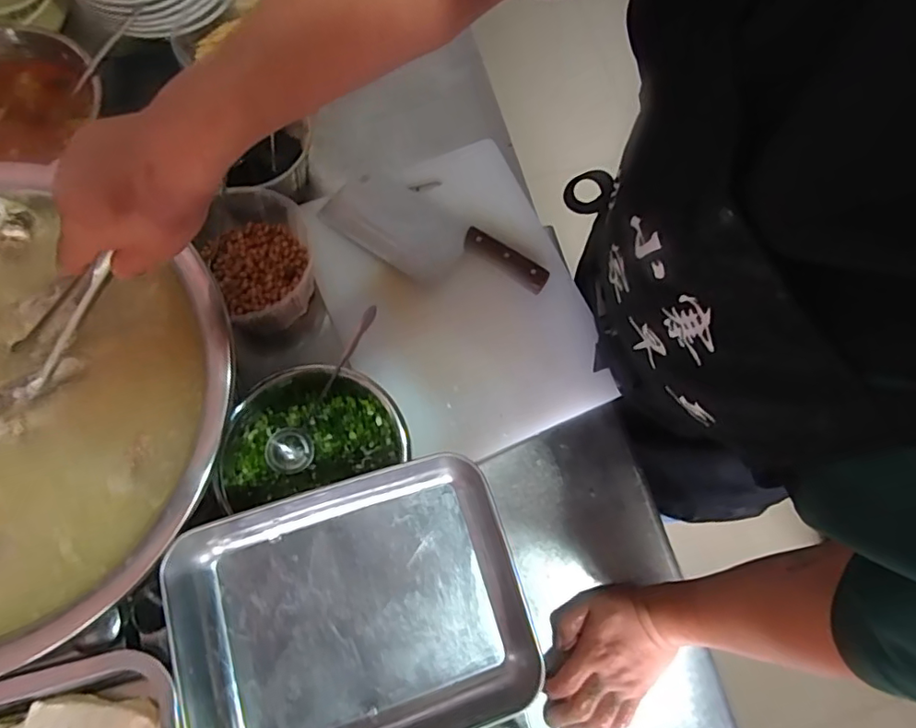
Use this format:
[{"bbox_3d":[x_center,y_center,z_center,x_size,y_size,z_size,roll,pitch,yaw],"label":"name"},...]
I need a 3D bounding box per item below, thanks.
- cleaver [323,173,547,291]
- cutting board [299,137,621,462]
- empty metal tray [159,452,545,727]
[{"bbox_3d":[-0.036,-0.155,0.687,0.287,0.025,0.106,36,75,9],"label":"cleaver"},{"bbox_3d":[-0.008,-0.086,0.679,0.290,0.022,0.388,-20,74,-8],"label":"cutting board"},{"bbox_3d":[-0.083,0.196,0.425,0.264,0.043,0.196,-17,74,-7],"label":"empty metal tray"}]

